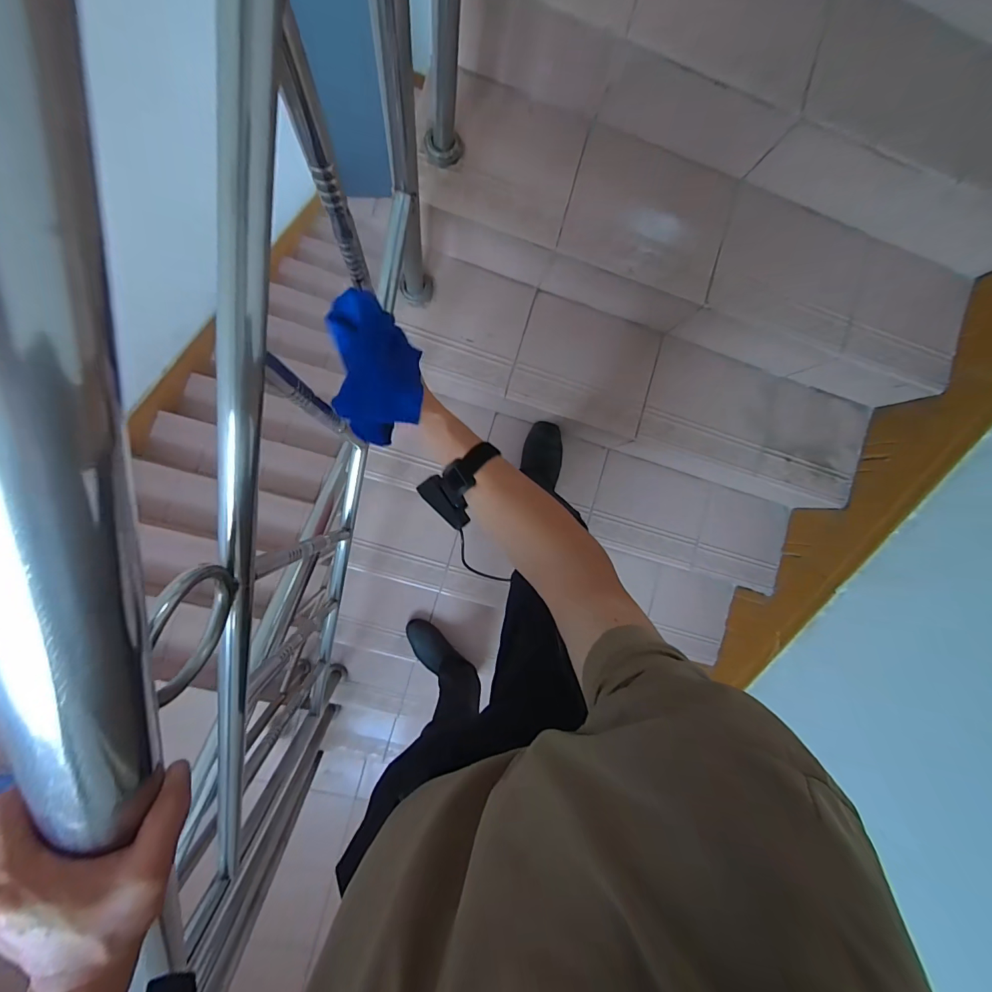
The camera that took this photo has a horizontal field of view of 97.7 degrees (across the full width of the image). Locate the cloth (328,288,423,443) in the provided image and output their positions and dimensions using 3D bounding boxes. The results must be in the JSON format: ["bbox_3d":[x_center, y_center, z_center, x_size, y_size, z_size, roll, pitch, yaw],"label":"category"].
[{"bbox_3d":[-0.137,-0.149,0.491,0.096,0.090,0.163,-6,91,-8],"label":"cloth"}]

